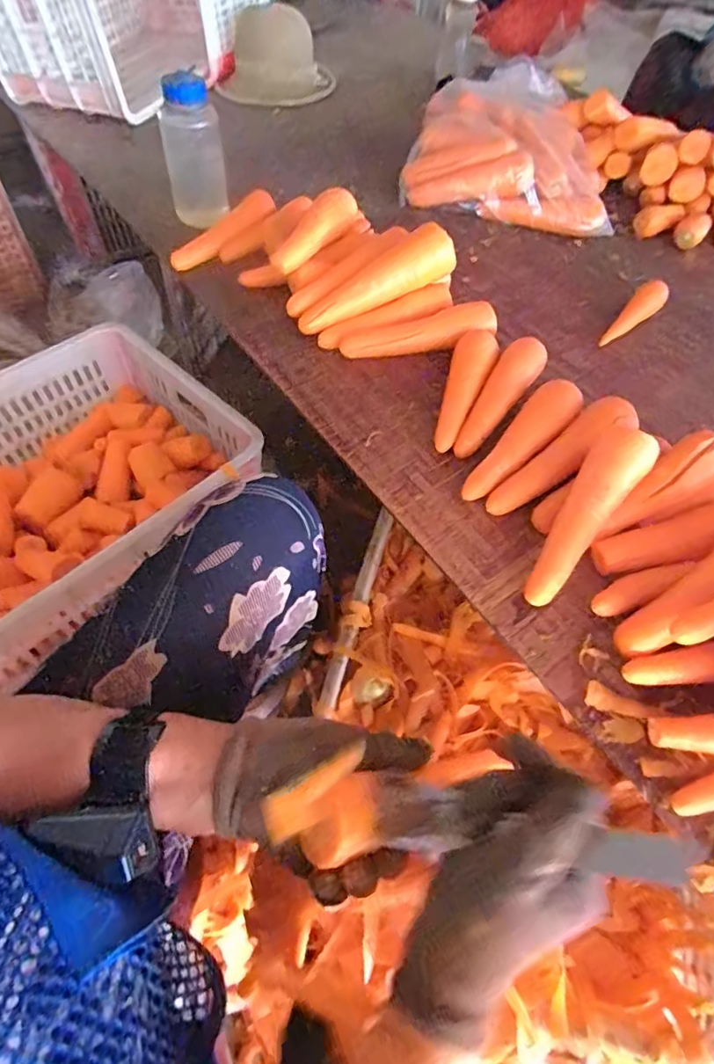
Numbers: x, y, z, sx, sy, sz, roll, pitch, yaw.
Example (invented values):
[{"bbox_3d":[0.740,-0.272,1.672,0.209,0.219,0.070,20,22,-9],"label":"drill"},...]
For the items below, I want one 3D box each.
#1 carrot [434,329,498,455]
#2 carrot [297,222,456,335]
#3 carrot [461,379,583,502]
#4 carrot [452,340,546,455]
[{"bbox_3d":[0.124,-0.169,0.605,0.046,0.034,0.171,19,58,8],"label":"carrot"},{"bbox_3d":[0.021,-0.314,0.657,0.213,0.050,0.042,-28,62,1],"label":"carrot"},{"bbox_3d":[0.179,-0.101,0.563,0.054,0.037,0.188,38,63,19],"label":"carrot"},{"bbox_3d":[0.163,-0.157,0.610,0.051,0.053,0.191,33,61,16],"label":"carrot"}]

